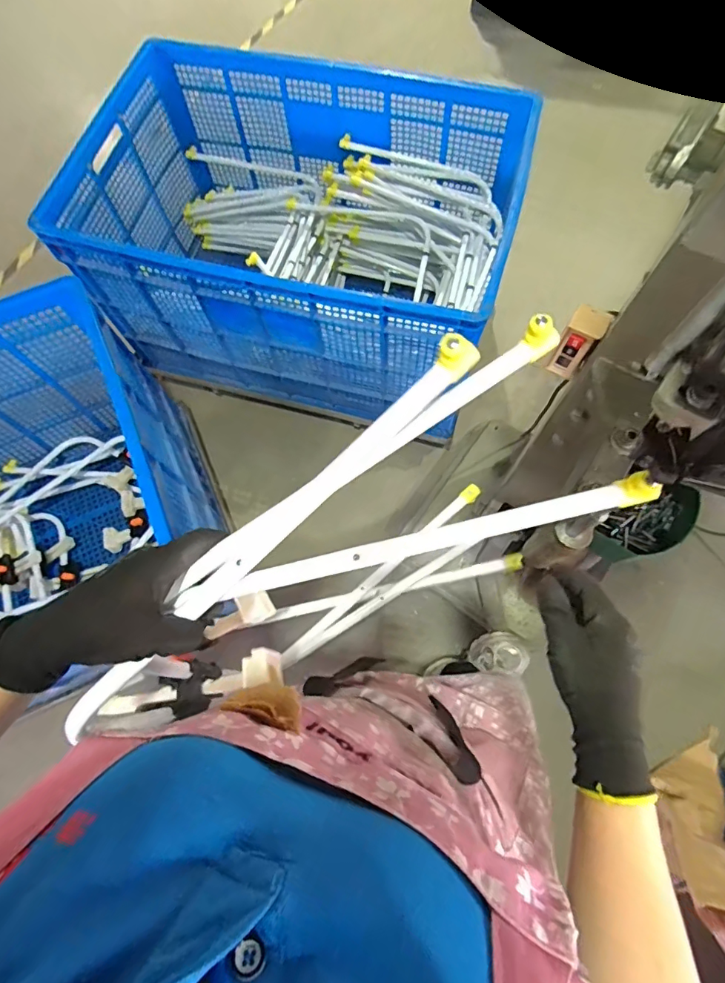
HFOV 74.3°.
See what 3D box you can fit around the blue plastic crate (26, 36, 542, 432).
[{"bbox_3d":[-0.152,-0.668,1.341,1.035,0.568,0.679,12,72,6],"label":"blue plastic crate"}]

